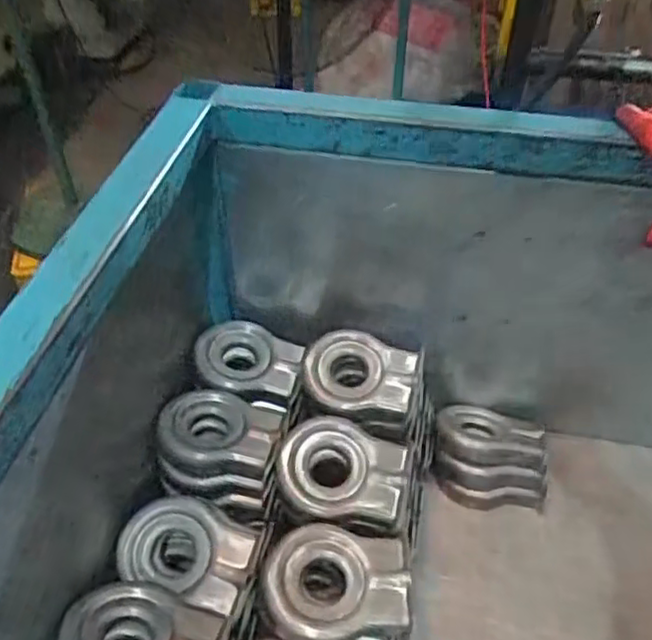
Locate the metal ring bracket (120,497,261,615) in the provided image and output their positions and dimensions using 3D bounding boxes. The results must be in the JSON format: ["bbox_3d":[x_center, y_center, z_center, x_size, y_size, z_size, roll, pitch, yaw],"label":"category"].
[{"bbox_3d":[-0.126,0.208,0.610,0.117,0.034,0.081,14,45,13],"label":"metal ring bracket"}]

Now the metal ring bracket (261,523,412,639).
[{"bbox_3d":[0.009,0.228,0.584,0.127,0.036,0.098,-2,44,-4],"label":"metal ring bracket"}]

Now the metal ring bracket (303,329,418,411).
[{"bbox_3d":[0.034,0.052,0.732,0.125,0.033,0.087,16,46,15],"label":"metal ring bracket"}]

